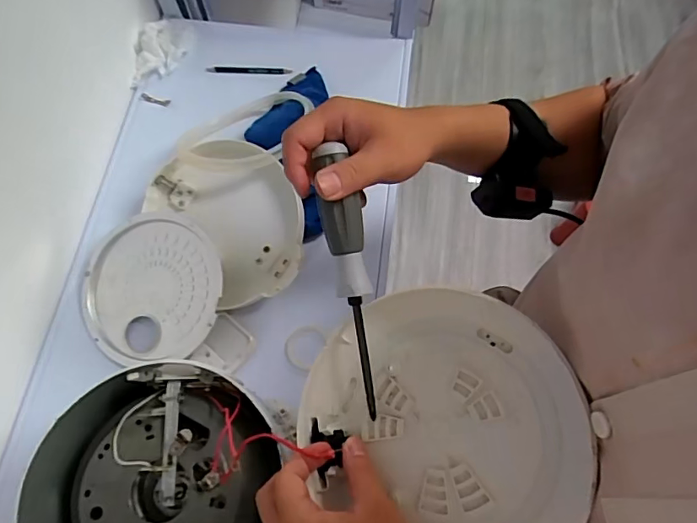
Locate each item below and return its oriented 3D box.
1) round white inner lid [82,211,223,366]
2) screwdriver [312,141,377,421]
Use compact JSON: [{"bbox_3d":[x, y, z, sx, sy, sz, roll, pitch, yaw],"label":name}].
[{"bbox_3d":[-0.236,0.029,0.593,0.176,0.015,0.173,-2,81,12],"label":"round white inner lid"},{"bbox_3d":[0.003,0.015,0.372,0.029,0.025,0.201,-10,98,-4],"label":"screwdriver"}]

